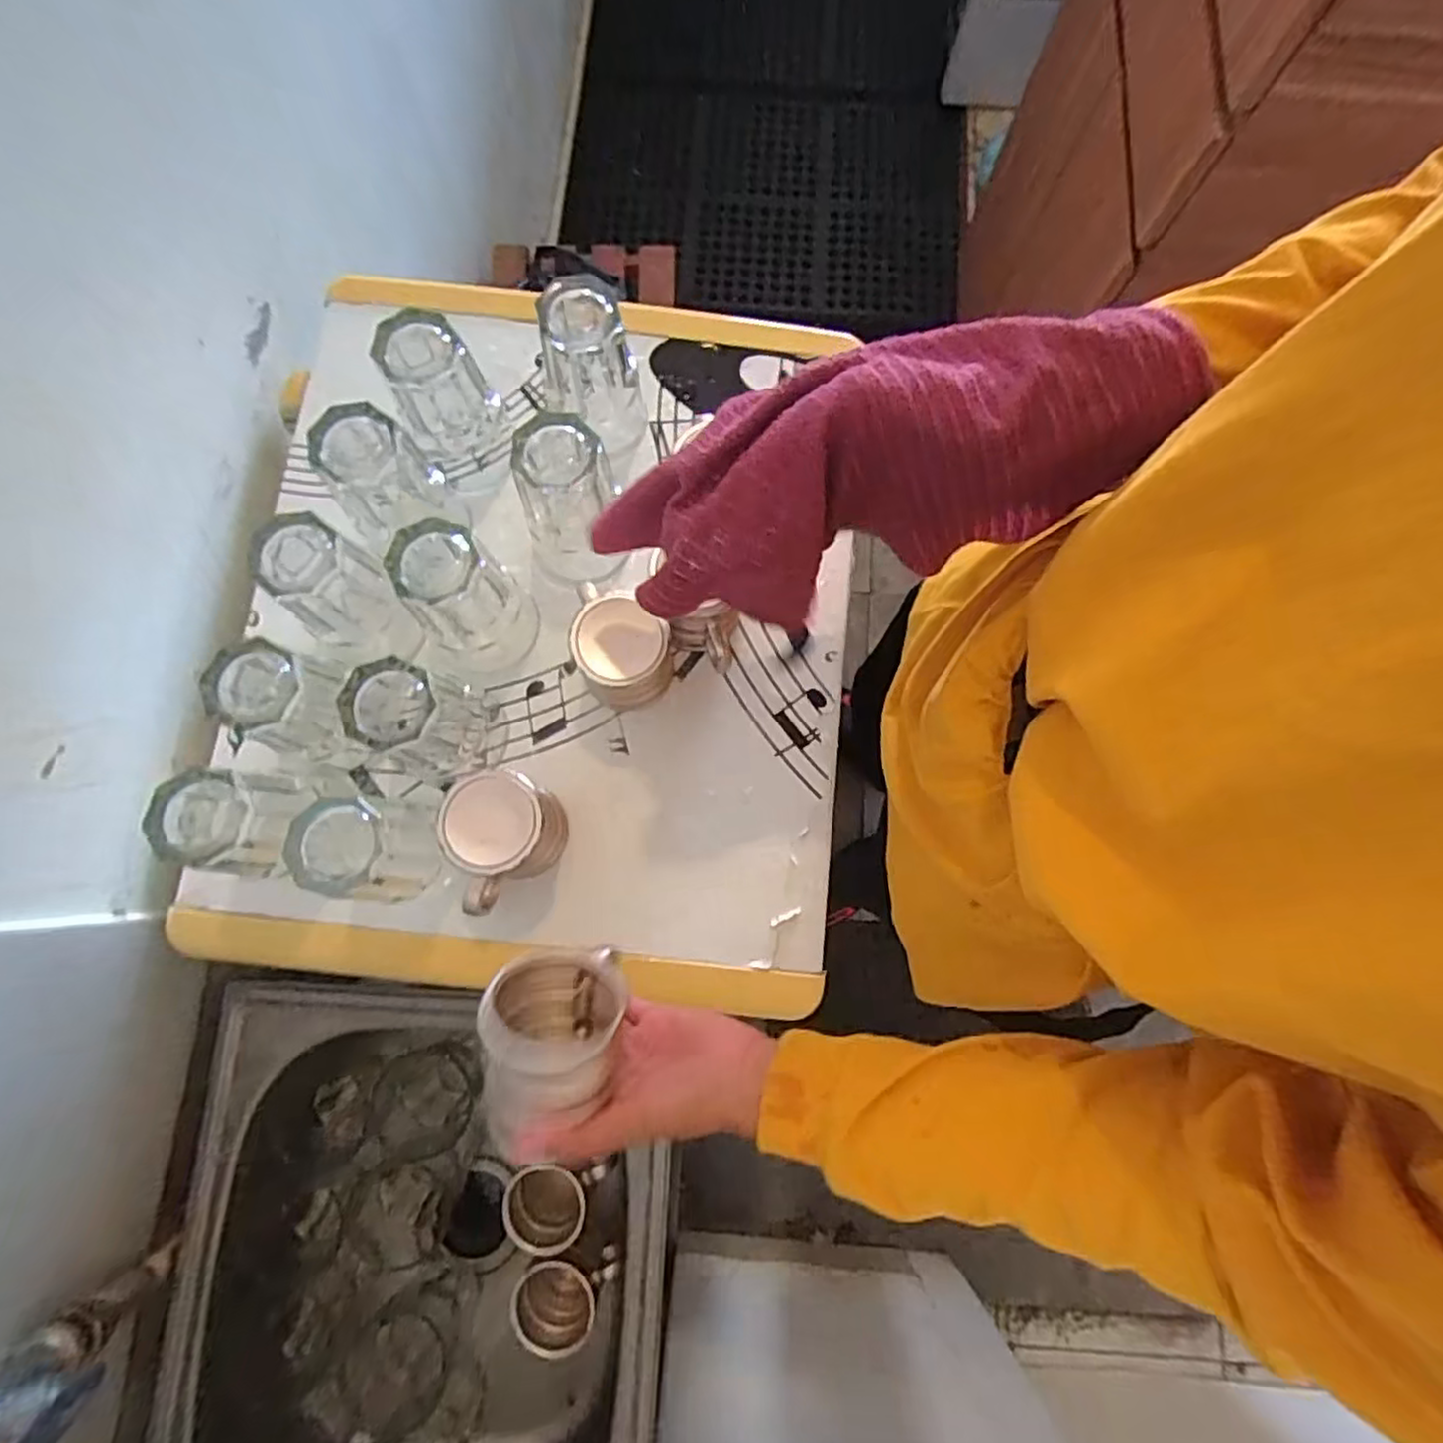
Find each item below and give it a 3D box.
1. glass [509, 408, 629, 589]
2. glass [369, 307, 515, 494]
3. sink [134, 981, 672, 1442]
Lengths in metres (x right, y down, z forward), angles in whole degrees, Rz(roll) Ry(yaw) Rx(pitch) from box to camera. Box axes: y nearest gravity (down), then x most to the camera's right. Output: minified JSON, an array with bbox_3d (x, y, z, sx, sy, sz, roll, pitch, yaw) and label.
[{"bbox_3d":[-0.120,-0.172,0.559,0.075,0.123,0.083,-1,78,-1],"label":"glass"},{"bbox_3d":[-0.222,-0.257,0.580,0.070,0.135,0.073,-14,79,-4],"label":"glass"},{"bbox_3d":[-0.260,0.485,0.641,0.385,0.149,0.462,4,78,0],"label":"sink"}]

